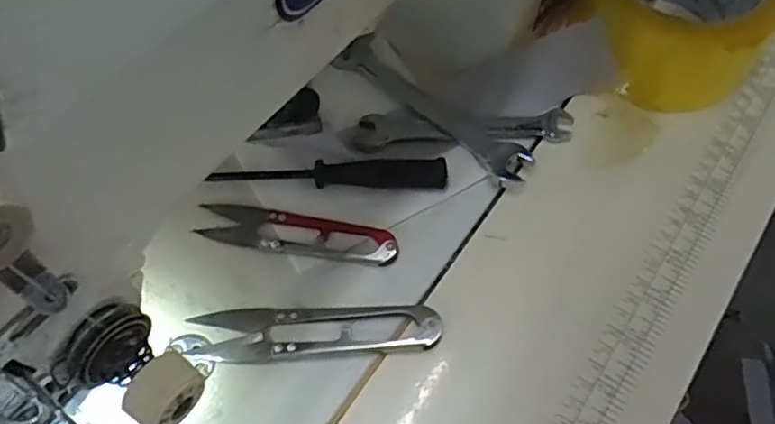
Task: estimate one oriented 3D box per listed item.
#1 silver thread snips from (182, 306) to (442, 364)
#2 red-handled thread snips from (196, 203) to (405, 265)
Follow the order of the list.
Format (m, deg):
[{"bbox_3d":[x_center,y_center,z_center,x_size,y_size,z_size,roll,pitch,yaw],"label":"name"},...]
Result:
[{"bbox_3d":[-0.034,0.056,0.297,0.115,0.013,0.024,0,61,-1],"label":"silver thread snips"},{"bbox_3d":[-0.046,0.012,0.322,0.101,0.009,0.020,10,61,5],"label":"red-handled thread snips"}]

